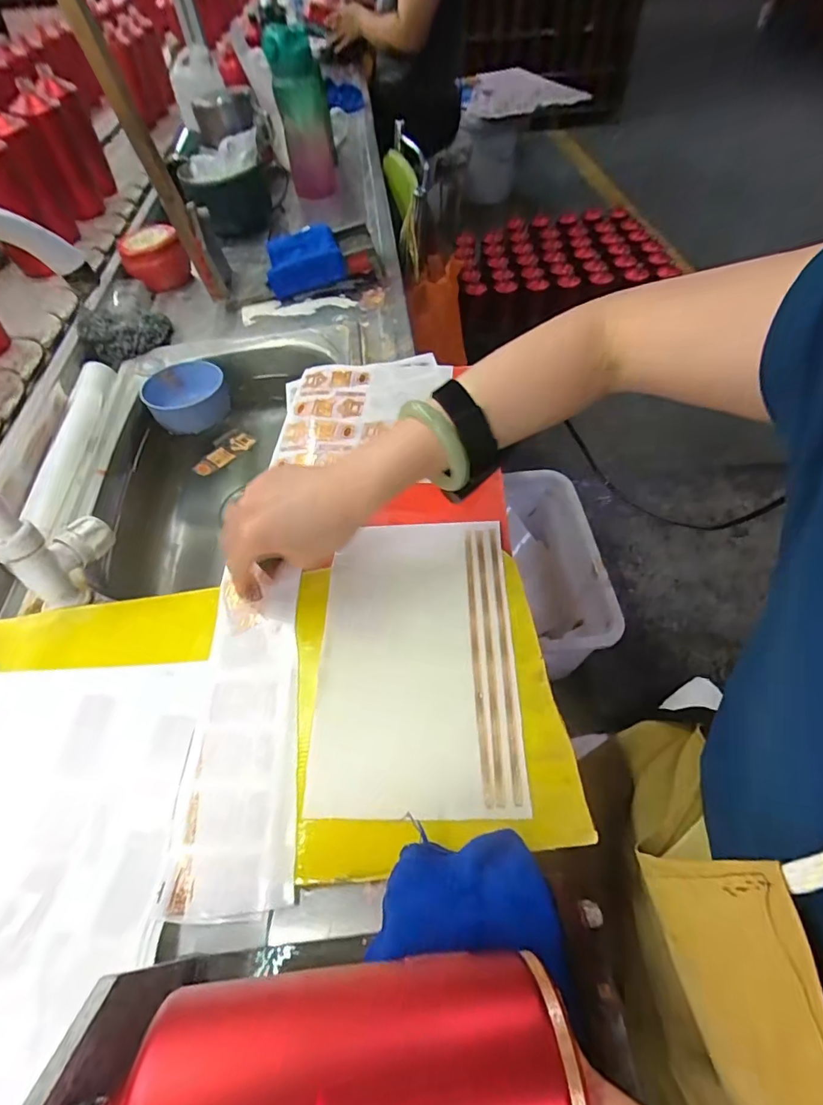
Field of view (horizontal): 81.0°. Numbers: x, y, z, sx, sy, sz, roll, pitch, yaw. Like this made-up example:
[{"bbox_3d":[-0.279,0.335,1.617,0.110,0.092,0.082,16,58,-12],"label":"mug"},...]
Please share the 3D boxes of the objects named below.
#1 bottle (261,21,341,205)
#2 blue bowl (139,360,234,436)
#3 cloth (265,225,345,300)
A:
[{"bbox_3d":[-0.205,-0.832,0.913,0.094,0.223,0.073,-7,55,-3],"label":"bottle"},{"bbox_3d":[-0.315,-0.221,0.682,0.108,0.048,0.099,-20,56,-12],"label":"blue bowl"},{"bbox_3d":[-0.175,-0.481,0.791,0.122,0.055,0.148,-11,55,-5],"label":"cloth"}]

